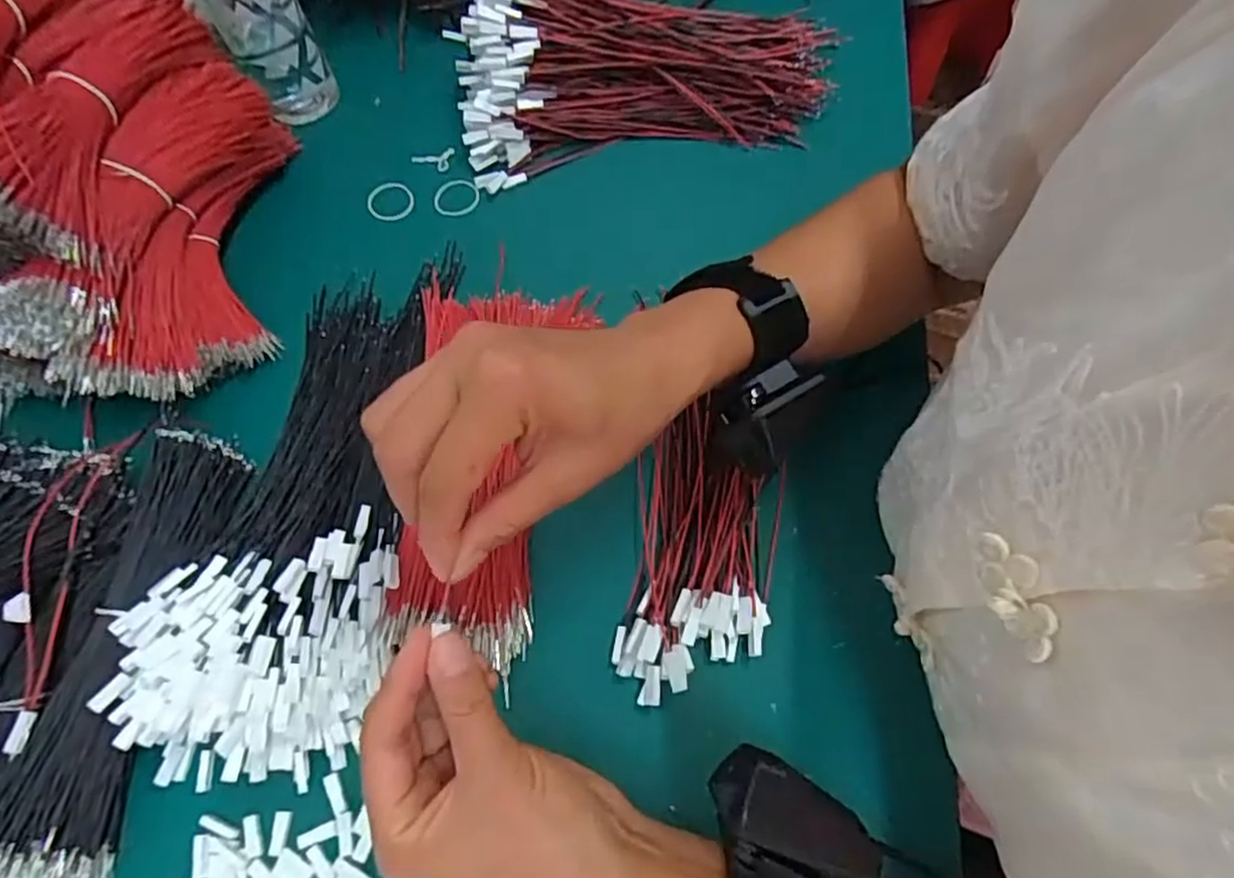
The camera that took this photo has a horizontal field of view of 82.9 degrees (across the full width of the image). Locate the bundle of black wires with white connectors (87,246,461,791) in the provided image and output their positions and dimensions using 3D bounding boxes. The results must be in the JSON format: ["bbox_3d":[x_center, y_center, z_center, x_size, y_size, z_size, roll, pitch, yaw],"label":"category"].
[{"bbox_3d":[-0.179,0.025,0.409,0.125,0.041,0.314,5,65,4],"label":"bundle of black wires with white connectors"}]

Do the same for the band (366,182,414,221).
[{"bbox_3d":[-0.169,-0.178,0.522,0.034,0.004,0.033,1,70,-4],"label":"band"}]

